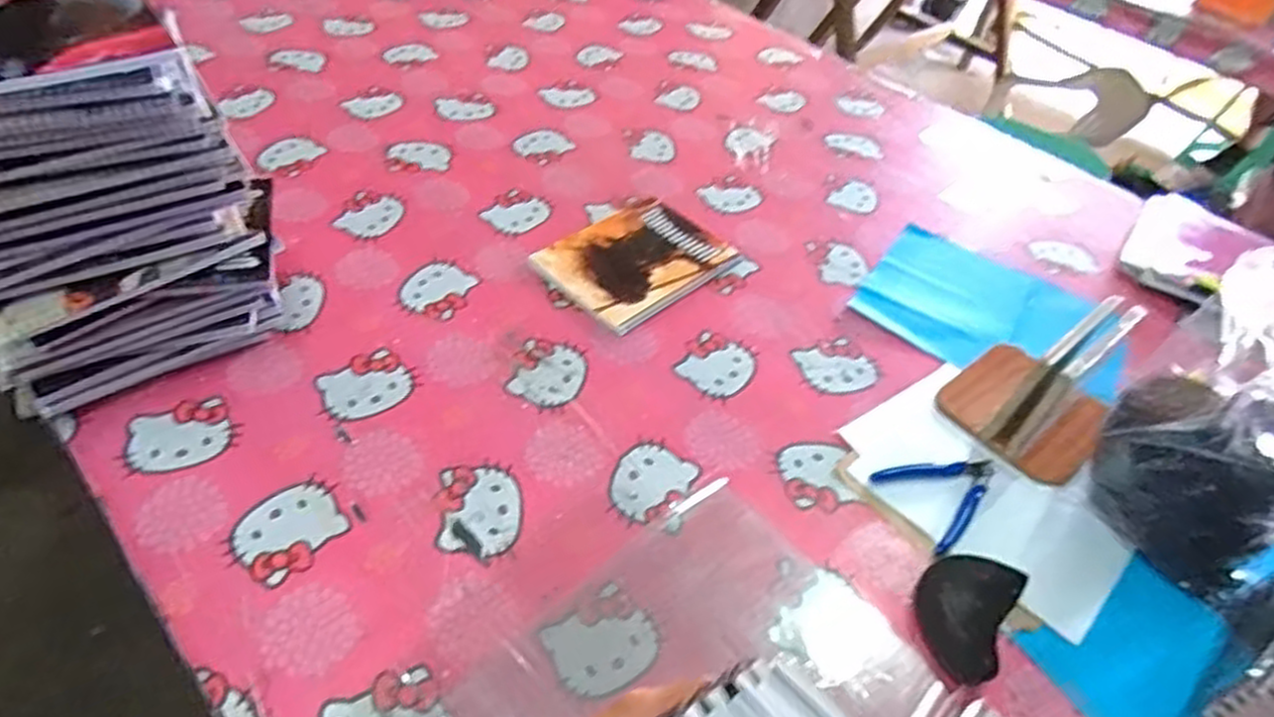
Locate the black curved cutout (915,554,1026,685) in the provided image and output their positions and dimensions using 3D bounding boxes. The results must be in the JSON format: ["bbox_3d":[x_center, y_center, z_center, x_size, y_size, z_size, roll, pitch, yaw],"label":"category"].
[{"bbox_3d":[0.248,0.194,0.565,0.064,0.030,0.097,26,48,18],"label":"black curved cutout"}]

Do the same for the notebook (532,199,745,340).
[{"bbox_3d":[0.002,-0.112,0.836,0.201,0.014,0.150,-33,58,-33],"label":"notebook"}]

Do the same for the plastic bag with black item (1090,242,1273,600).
[{"bbox_3d":[0.452,0.076,0.581,0.140,0.222,0.102,17,46,9],"label":"plastic bag with black item"}]

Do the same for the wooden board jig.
[{"bbox_3d":[0.387,0.017,0.694,0.147,0.112,0.136,-28,55,-30],"label":"wooden board jig"}]

